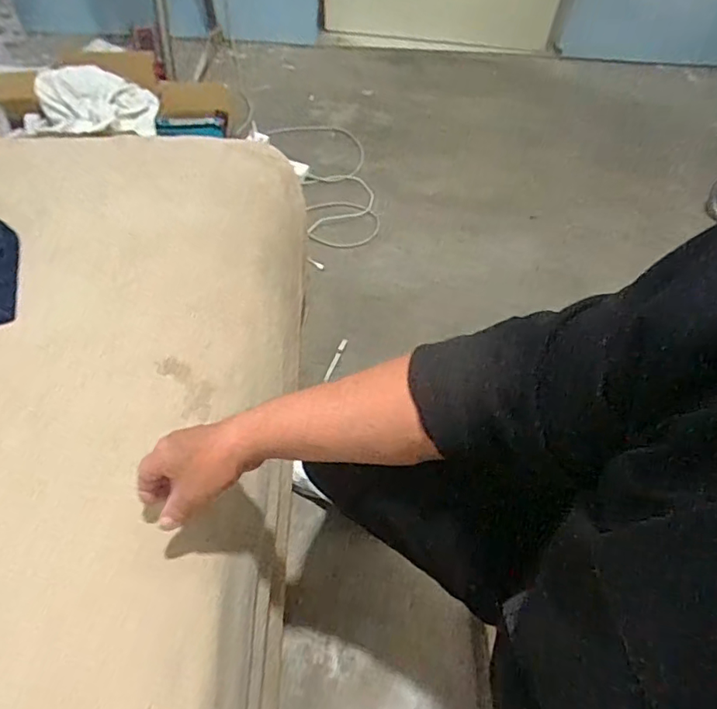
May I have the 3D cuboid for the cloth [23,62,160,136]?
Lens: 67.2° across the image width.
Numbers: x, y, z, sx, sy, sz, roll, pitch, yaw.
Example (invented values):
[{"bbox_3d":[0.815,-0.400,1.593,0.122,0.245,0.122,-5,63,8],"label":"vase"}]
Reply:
[{"bbox_3d":[-0.610,-0.558,1.226,0.222,0.133,0.179,12,56,7],"label":"cloth"}]

